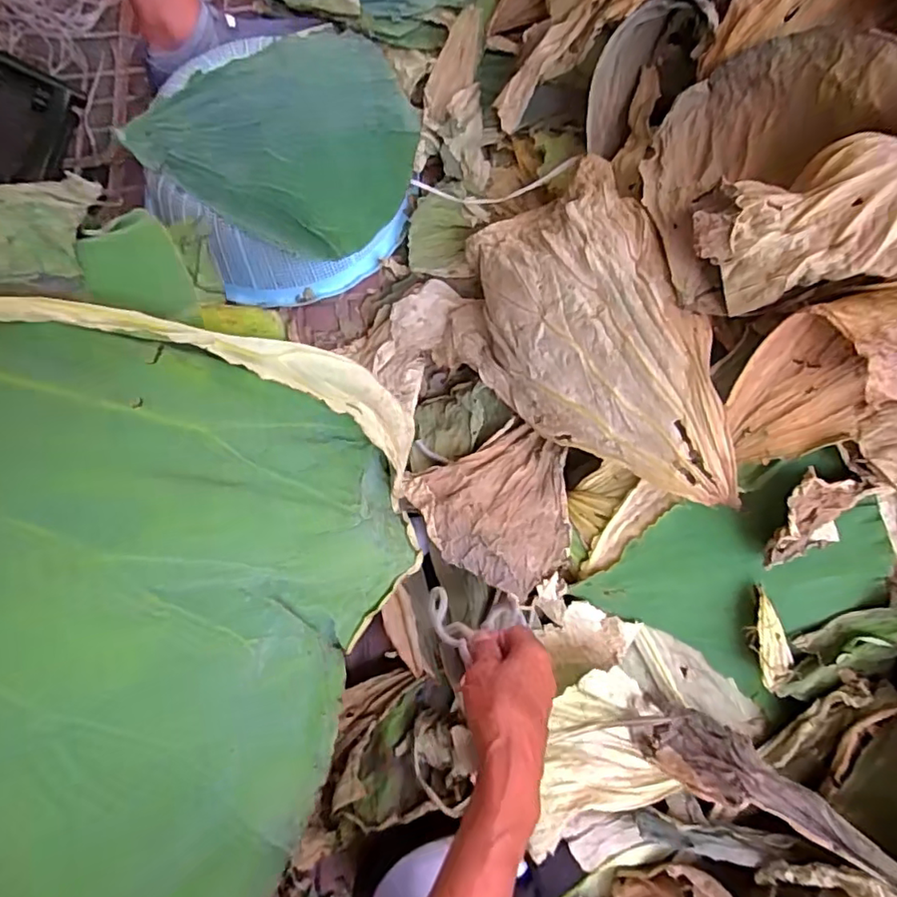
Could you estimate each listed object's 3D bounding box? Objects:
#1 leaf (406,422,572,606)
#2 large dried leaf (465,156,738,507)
[{"bbox_3d":[0.057,0.061,0.594,0.170,0.040,0.154,-25,66,-30],"label":"leaf"},{"bbox_3d":[0.131,-0.088,0.581,0.214,0.060,0.337,-30,80,35],"label":"large dried leaf"}]

